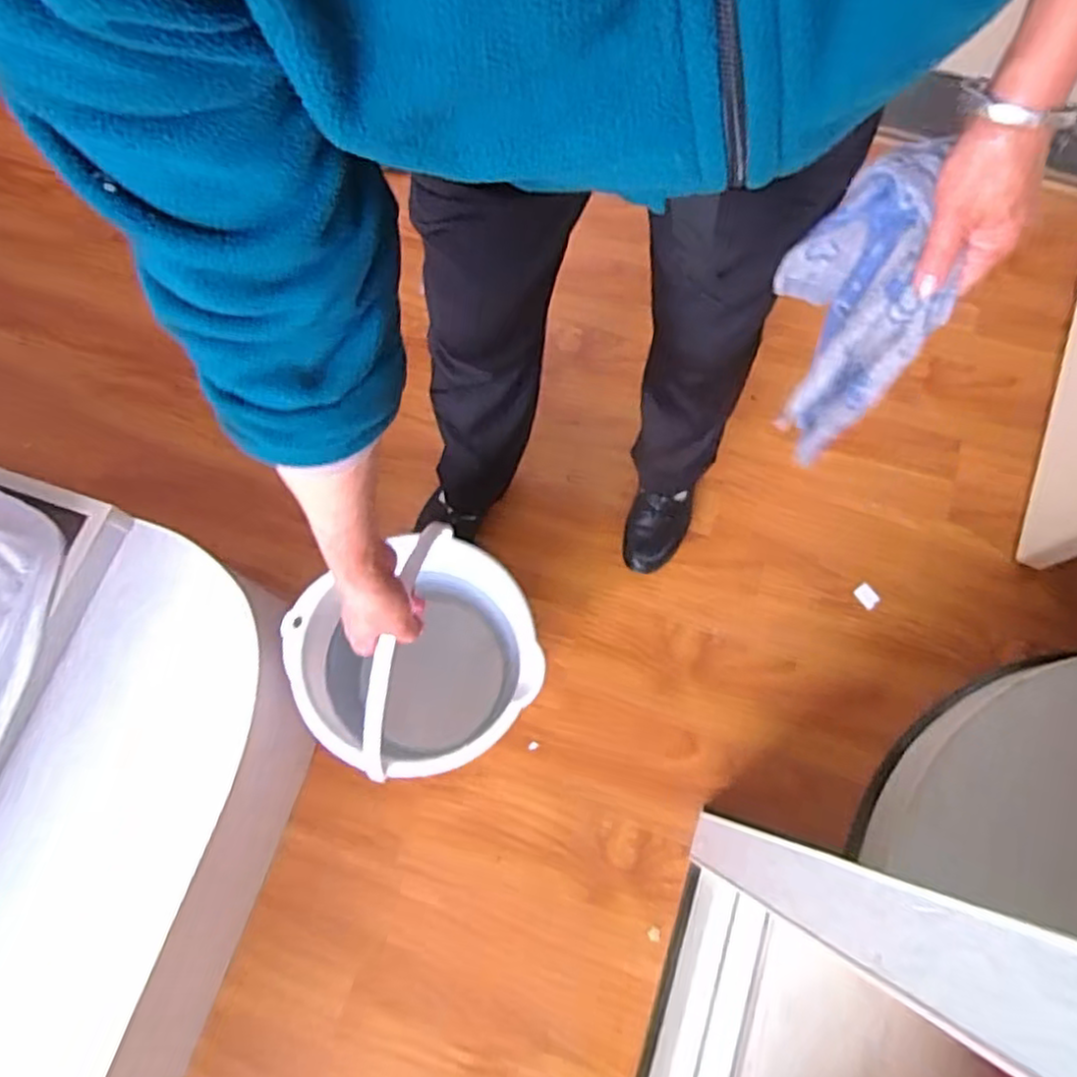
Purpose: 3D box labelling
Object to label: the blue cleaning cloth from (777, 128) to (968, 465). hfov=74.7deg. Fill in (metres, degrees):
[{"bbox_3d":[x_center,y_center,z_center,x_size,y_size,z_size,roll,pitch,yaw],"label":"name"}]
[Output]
[{"bbox_3d":[0.242,-0.174,0.558,0.038,0.245,0.138,-14,74,-6],"label":"blue cleaning cloth"}]

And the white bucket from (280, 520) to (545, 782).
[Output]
[{"bbox_3d":[-0.134,0.133,0.778,0.260,0.279,0.234,-19,75,-7],"label":"white bucket"}]

